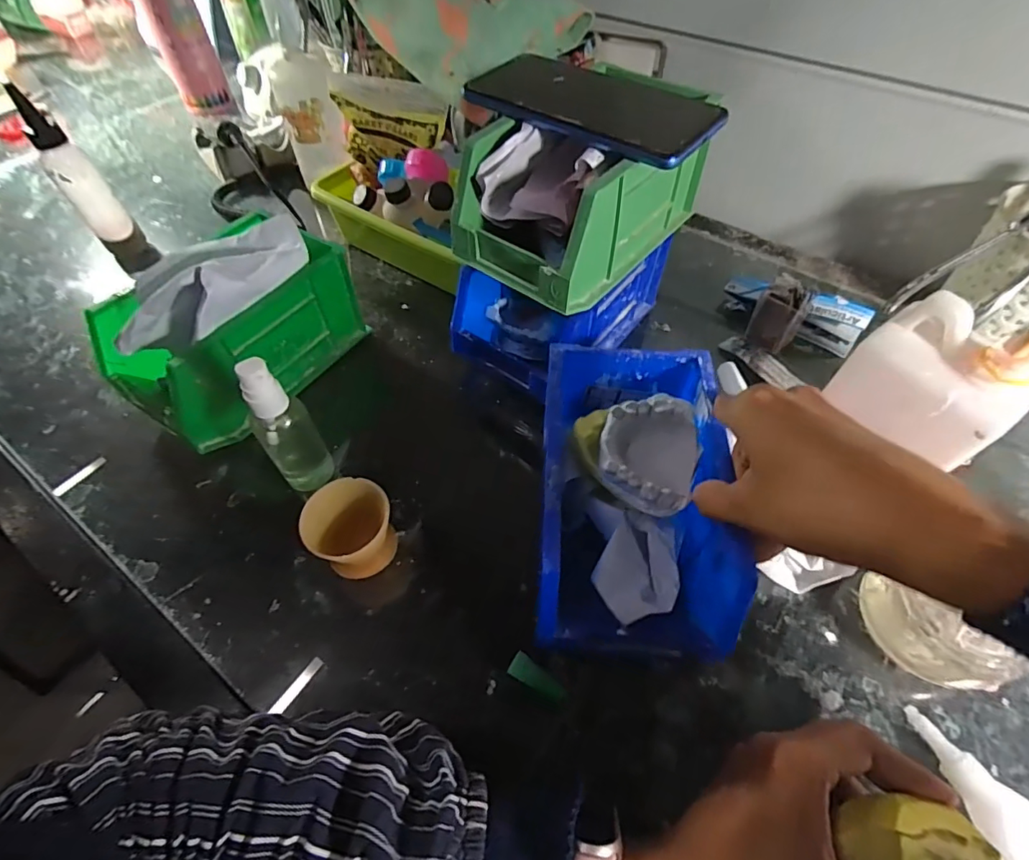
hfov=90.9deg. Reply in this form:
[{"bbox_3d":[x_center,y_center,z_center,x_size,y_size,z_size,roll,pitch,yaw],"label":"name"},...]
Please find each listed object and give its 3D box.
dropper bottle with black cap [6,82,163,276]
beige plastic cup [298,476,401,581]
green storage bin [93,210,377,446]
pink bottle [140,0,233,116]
[{"bbox_3d":[-0.405,-0.226,0.481,0.040,0.153,0.037,-35,61,-21],"label":"dropper bottle with black cap"},{"bbox_3d":[-0.101,0.064,0.321,0.047,0.052,0.049,-1,55,1],"label":"beige plastic cup"},{"bbox_3d":[-0.215,-0.077,0.394,0.093,0.104,0.170,29,60,20],"label":"green storage bin"},{"bbox_3d":[-0.424,-0.515,0.620,0.062,0.216,0.051,-26,58,-16],"label":"pink bottle"}]

